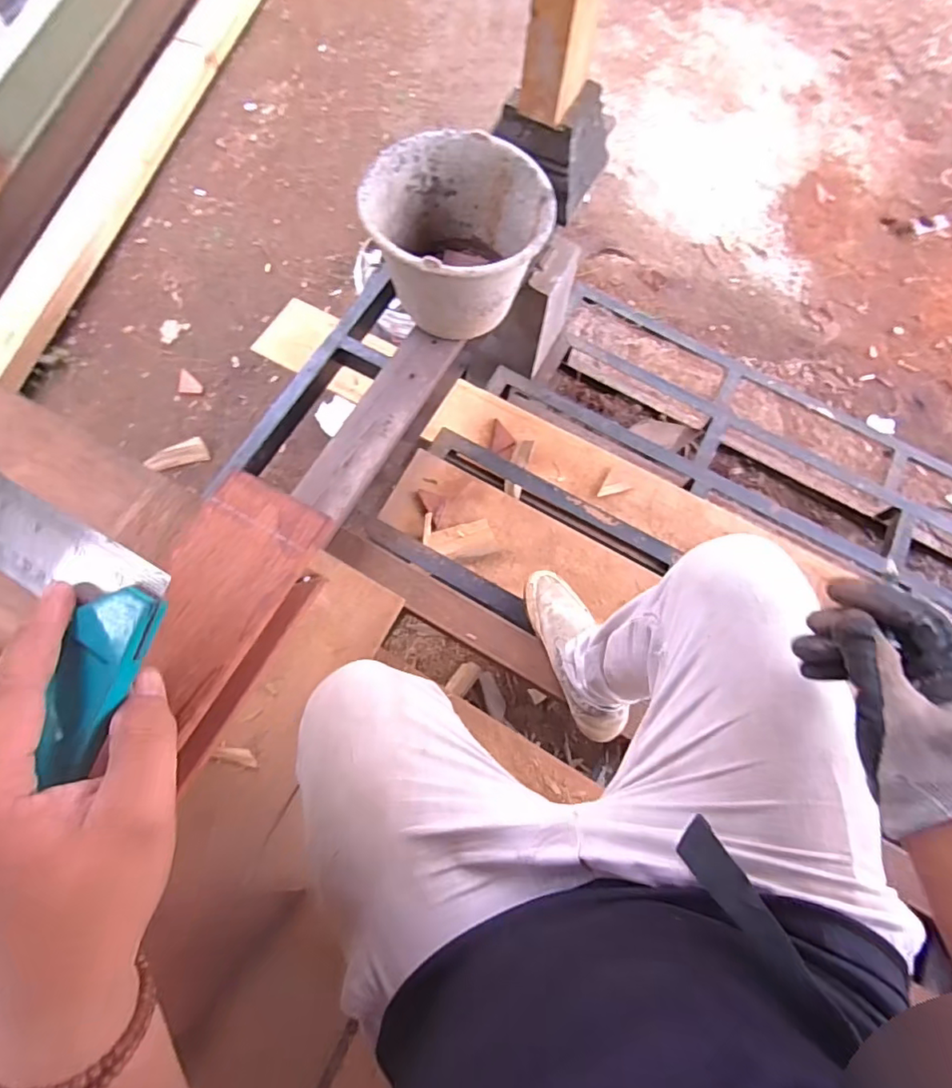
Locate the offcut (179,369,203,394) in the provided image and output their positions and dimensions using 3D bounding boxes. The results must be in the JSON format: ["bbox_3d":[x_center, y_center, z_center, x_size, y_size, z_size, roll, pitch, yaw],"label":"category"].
[{"bbox_3d":[-0.863,-0.492,1.669,0.070,0.010,0.079,0,71,-2],"label":"offcut"}]

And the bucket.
[{"bbox_3d":[-0.030,-0.472,0.877,0.260,0.191,0.244,1,71,-2],"label":"bucket"}]

